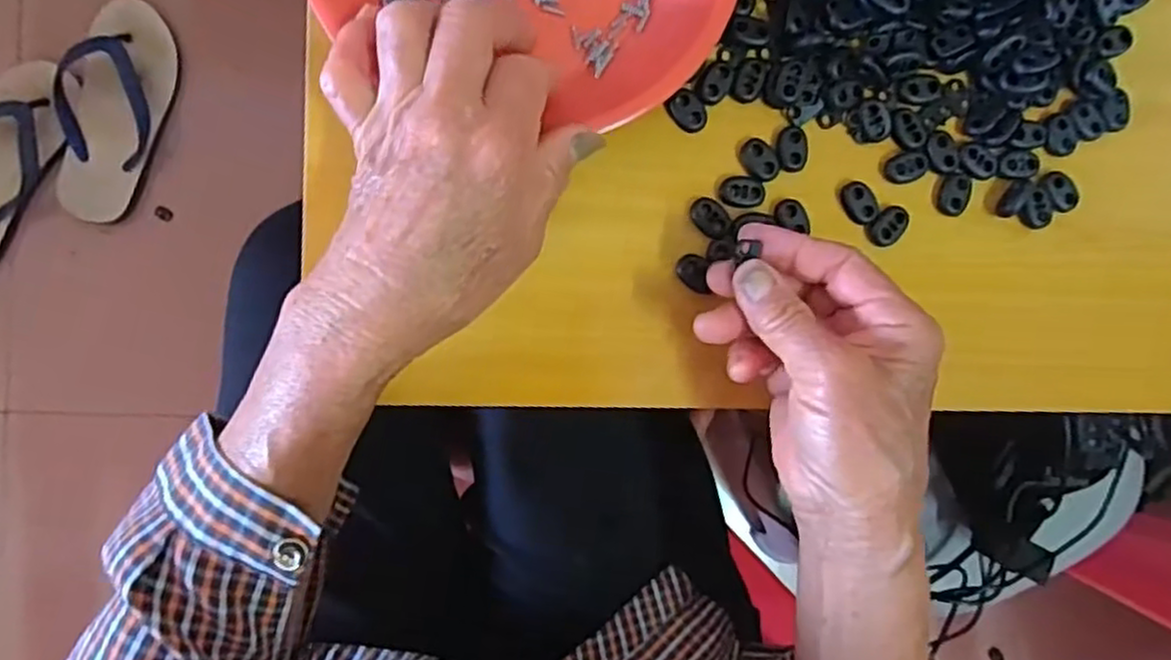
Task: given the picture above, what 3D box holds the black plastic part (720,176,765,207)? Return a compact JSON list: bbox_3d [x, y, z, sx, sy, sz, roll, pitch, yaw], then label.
[{"bbox_3d":[0.077,-0.067,0.350,0.021,0.006,0.014,8,91,-6],"label":"black plastic part"}]

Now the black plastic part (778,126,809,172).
[{"bbox_3d":[0.102,-0.089,0.353,0.014,0.005,0.022,0,91,-6],"label":"black plastic part"}]

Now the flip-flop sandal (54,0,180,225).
[{"bbox_3d":[-0.507,-0.234,0.771,0.096,0.038,0.234,12,90,-6],"label":"flip-flop sandal"}]

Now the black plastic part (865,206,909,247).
[{"bbox_3d":[0.151,-0.052,0.358,0.016,0.004,0.022,44,87,-5],"label":"black plastic part"}]

